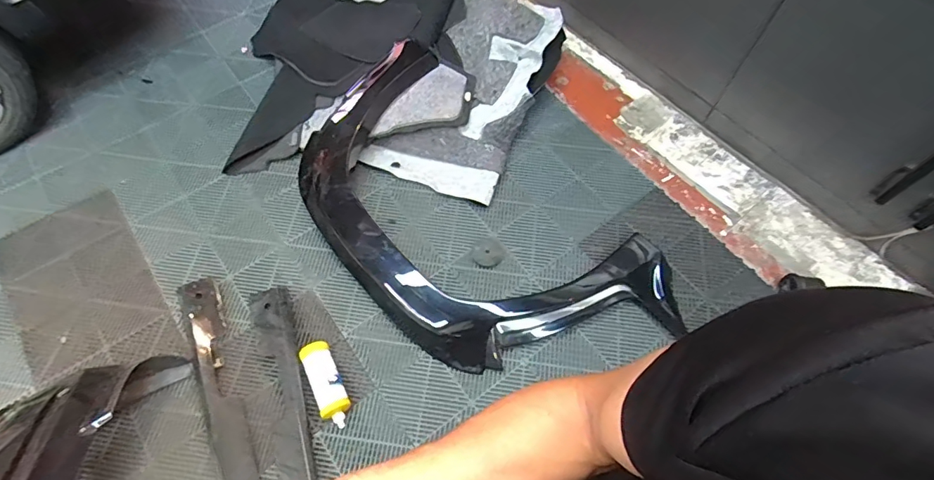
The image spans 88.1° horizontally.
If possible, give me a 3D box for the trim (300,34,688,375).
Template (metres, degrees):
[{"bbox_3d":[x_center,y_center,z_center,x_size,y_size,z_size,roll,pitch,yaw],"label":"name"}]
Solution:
[{"bbox_3d":[-0.003,-0.064,1.538,0.714,0.177,1.307,-40,70,-21],"label":"trim"}]

